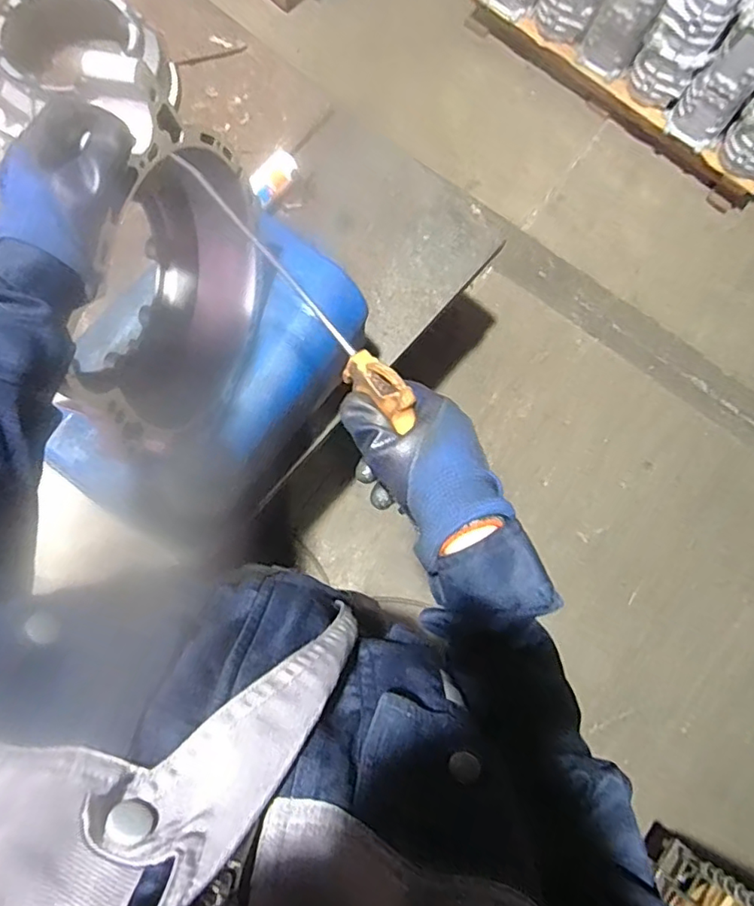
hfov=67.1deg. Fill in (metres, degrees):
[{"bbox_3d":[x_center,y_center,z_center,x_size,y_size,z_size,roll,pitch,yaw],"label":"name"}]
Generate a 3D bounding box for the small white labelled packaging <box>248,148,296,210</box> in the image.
[{"bbox_3d":[-0.188,-0.506,1.053,0.052,0.069,0.113,31,76,3],"label":"small white labelled packaging"}]

